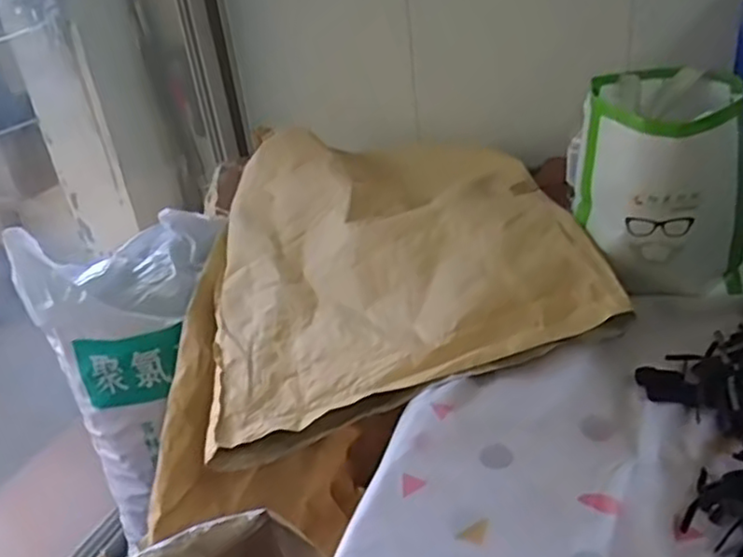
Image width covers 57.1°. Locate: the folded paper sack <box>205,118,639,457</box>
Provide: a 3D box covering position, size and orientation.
[{"bbox_3d":[0.003,-0.070,0.987,0.488,0.084,0.609,-21,43,5],"label":"folded paper sack"}]

